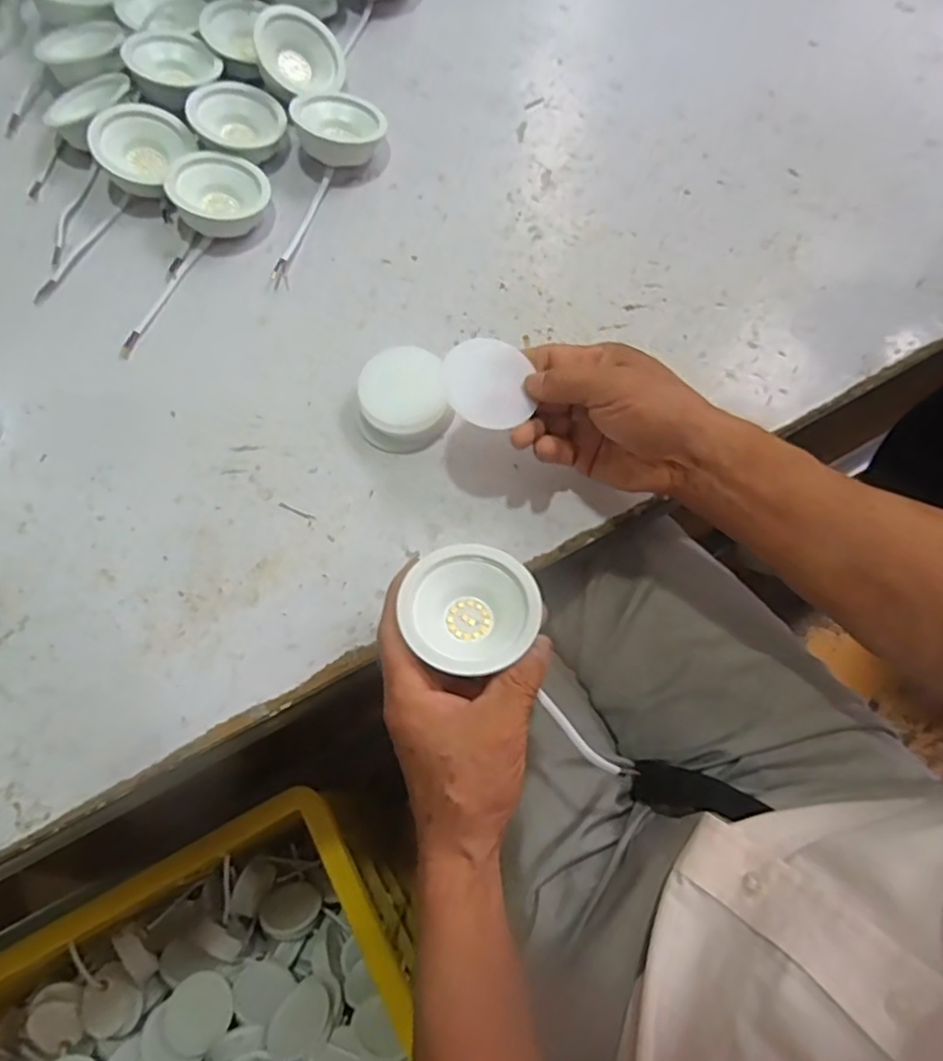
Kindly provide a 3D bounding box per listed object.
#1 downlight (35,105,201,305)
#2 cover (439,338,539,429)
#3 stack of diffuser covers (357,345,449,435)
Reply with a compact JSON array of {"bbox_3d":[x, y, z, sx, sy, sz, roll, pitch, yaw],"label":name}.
[{"bbox_3d":[-0.261,-0.244,0.484,0.067,0.042,0.170,13,71,4],"label":"downlight"},{"bbox_3d":[0.008,-0.086,0.381,0.051,0.004,0.056,4,71,-10],"label":"cover"},{"bbox_3d":[-0.046,-0.088,0.438,0.054,0.026,0.060,-7,71,-3],"label":"stack of diffuser covers"}]

